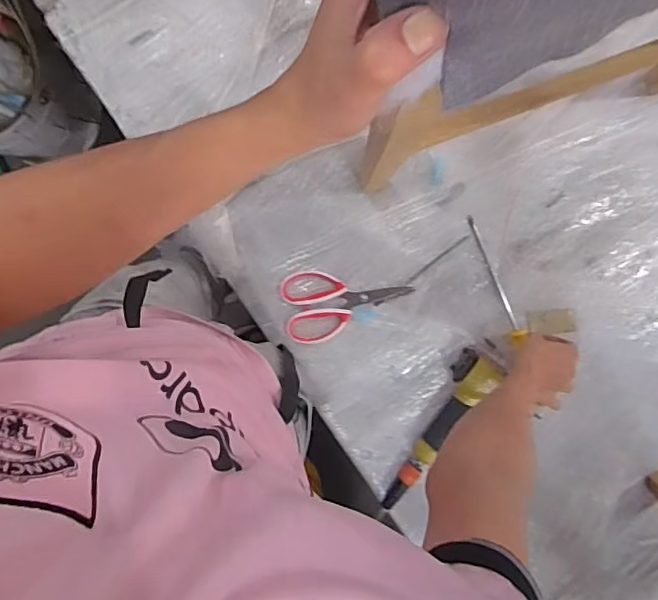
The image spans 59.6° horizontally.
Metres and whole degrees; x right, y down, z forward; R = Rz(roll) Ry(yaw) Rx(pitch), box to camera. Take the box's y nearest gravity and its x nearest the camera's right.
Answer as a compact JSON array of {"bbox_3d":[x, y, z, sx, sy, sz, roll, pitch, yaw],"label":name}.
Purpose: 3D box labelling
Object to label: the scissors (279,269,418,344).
[{"bbox_3d":[0.028,0.007,0.826,0.181,0.011,0.103,-5,94,0],"label":"scissors"}]

